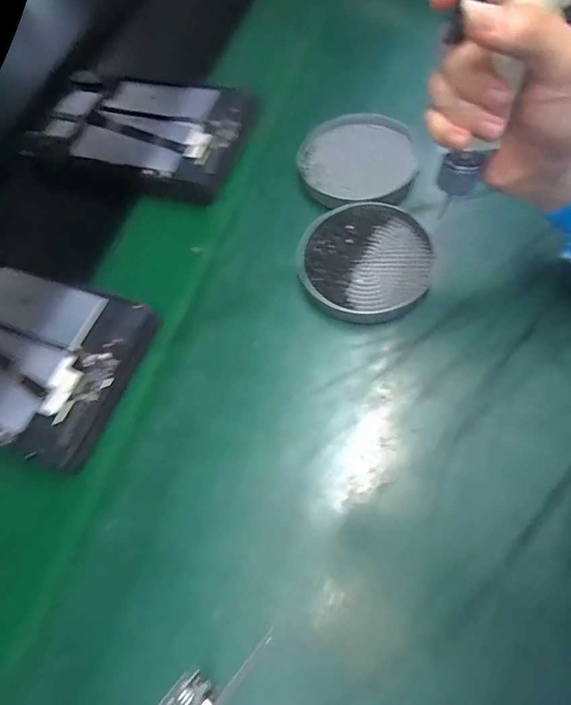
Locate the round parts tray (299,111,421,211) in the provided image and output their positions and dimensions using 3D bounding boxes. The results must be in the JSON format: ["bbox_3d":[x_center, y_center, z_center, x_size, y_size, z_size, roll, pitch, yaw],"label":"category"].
[{"bbox_3d":[0.071,-0.192,0.432,0.114,0.023,0.113,-1,65,3],"label":"round parts tray"}]

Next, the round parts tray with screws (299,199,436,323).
[{"bbox_3d":[0.069,-0.080,0.385,0.114,0.028,0.111,-1,65,3],"label":"round parts tray with screws"}]

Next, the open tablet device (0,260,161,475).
[{"bbox_3d":[-0.247,-0.008,0.385,0.243,0.009,0.151,18,67,11],"label":"open tablet device"}]

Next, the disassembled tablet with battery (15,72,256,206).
[{"bbox_3d":[-0.168,-0.260,0.501,0.257,0.021,0.150,17,70,16],"label":"disassembled tablet with battery"}]

